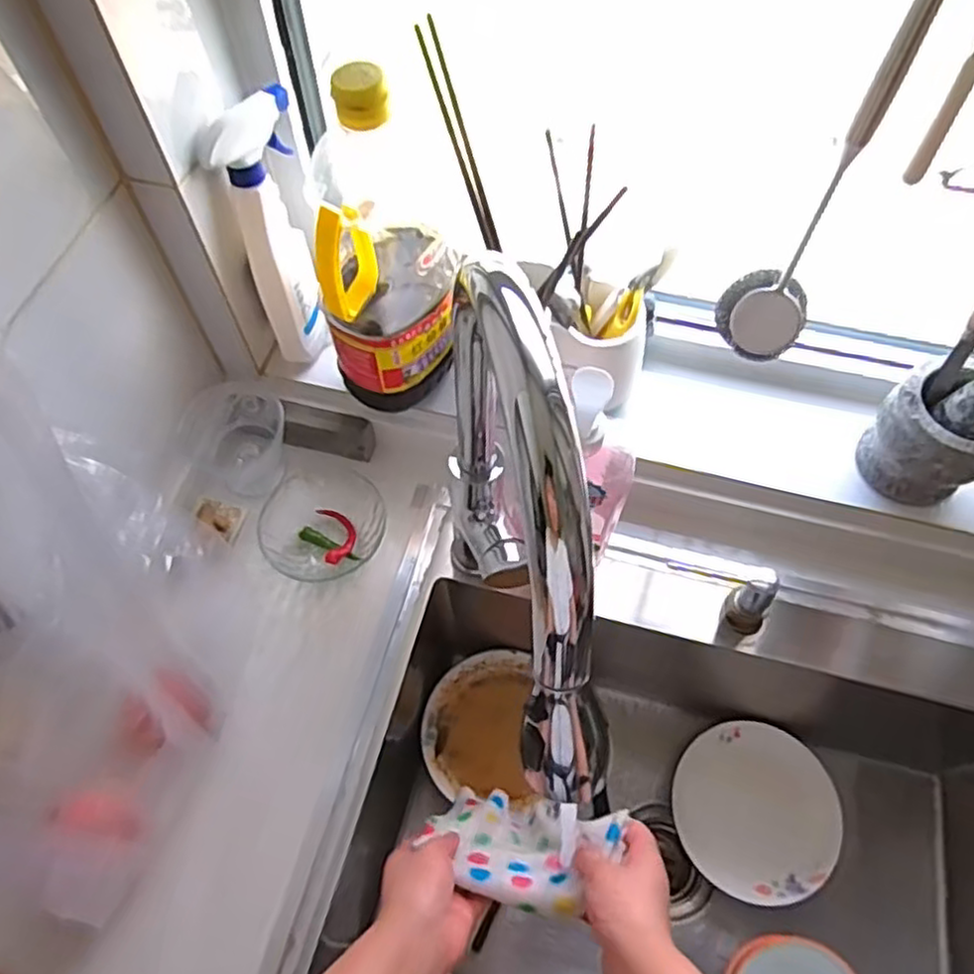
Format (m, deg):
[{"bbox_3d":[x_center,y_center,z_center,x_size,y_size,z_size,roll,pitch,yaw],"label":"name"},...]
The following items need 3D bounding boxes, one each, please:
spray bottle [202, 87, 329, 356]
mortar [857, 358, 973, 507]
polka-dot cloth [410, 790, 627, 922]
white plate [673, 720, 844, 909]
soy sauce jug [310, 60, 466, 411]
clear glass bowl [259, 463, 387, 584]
[{"bbox_3d":[-0.189,-0.225,0.642,0.071,0.232,0.085,-13,63,-7],"label":"spray bottle"},{"bbox_3d":[0.397,-0.040,0.632,0.084,0.104,0.101,-36,68,-17],"label":"mortar"},{"bbox_3d":[0.026,0.296,0.584,0.142,0.124,0.087,17,63,9],"label":"polka-dot cloth"},{"bbox_3d":[0.287,0.344,0.754,0.166,0.028,0.165,0,62,0],"label":"white plate"},{"bbox_3d":[-0.083,-0.185,0.586,0.103,0.294,0.101,9,62,5],"label":"soy sauce jug"},{"bbox_3d":[-0.159,0.040,0.693,0.116,0.044,0.123,0,62,0],"label":"clear glass bowl"}]

